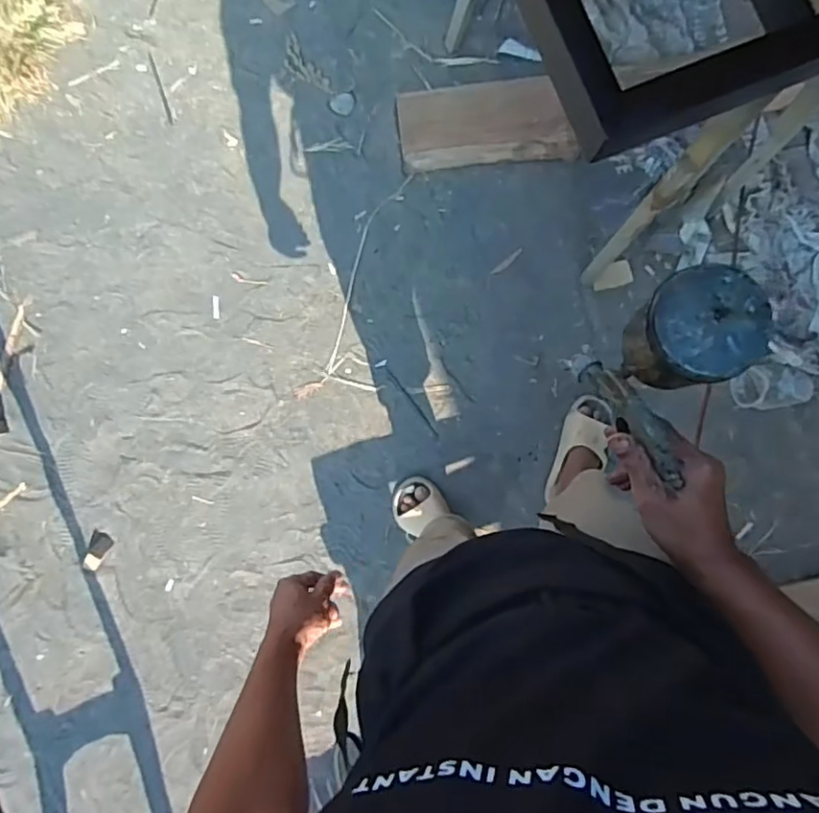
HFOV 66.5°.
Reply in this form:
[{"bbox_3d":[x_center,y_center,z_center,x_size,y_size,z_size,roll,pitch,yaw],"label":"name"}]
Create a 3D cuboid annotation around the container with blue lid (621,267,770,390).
[{"bbox_3d":[0.204,-0.056,0.459,0.089,0.065,0.077,-30,87,-3],"label":"container with blue lid"}]

